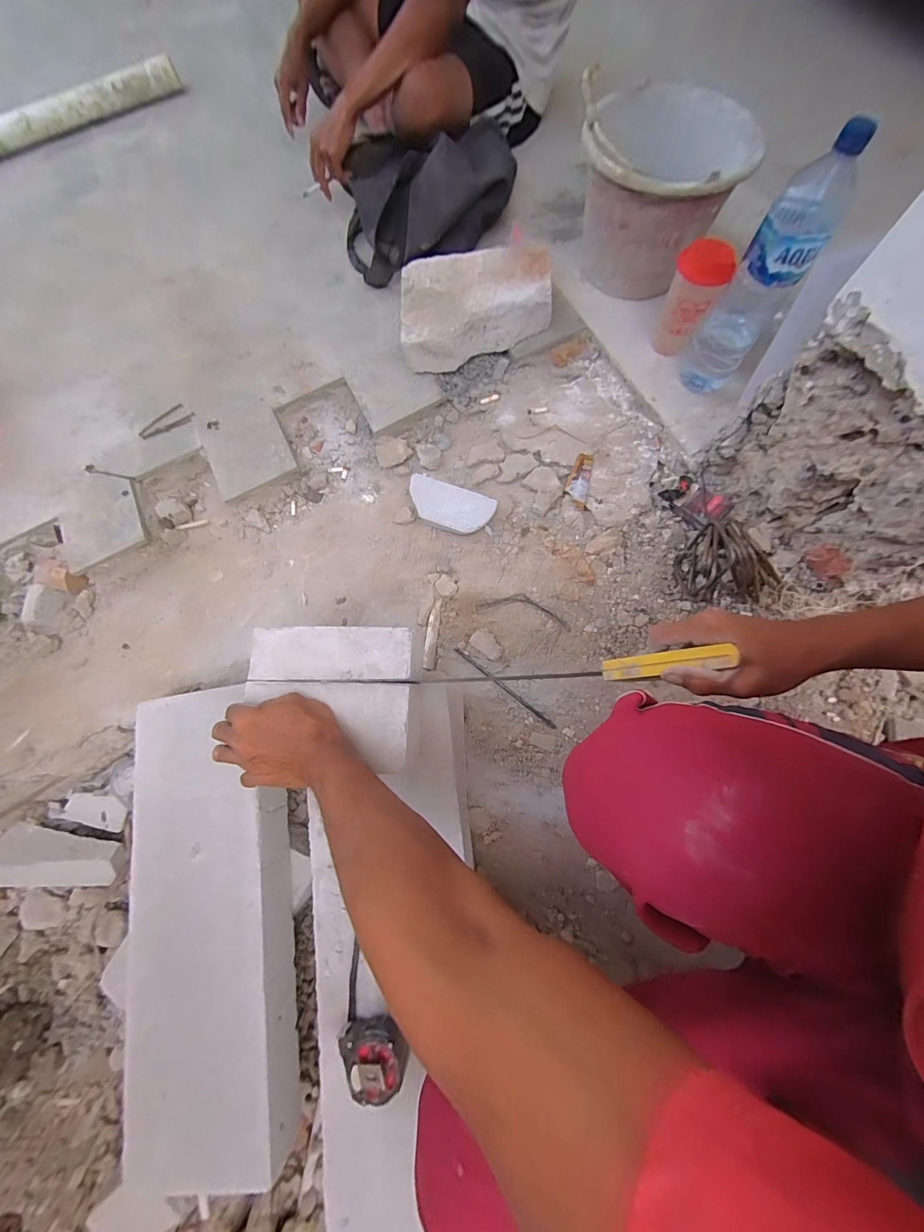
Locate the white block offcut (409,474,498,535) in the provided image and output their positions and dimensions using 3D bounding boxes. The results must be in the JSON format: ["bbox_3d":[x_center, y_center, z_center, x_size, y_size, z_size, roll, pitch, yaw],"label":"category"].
[{"bbox_3d":[-0.022,-0.193,0.717,0.153,0.022,0.075,19,89,6],"label":"white block offcut"}]

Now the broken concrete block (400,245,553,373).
[{"bbox_3d":[0.026,-0.569,0.763,0.271,0.115,0.196,-3,71,-2],"label":"broken concrete block"}]

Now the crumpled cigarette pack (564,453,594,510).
[{"bbox_3d":[0.205,-0.239,0.717,0.038,0.010,0.107,13,71,4],"label":"crumpled cigarette pack"}]

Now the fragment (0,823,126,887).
[{"bbox_3d":[-0.696,0.422,0.720,0.197,0.091,0.069,10,26,-14],"label":"fragment"}]

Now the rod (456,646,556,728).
[{"bbox_3d":[0.068,0.115,0.669,0.201,0.011,0.009,38,75,12],"label":"rod"}]

